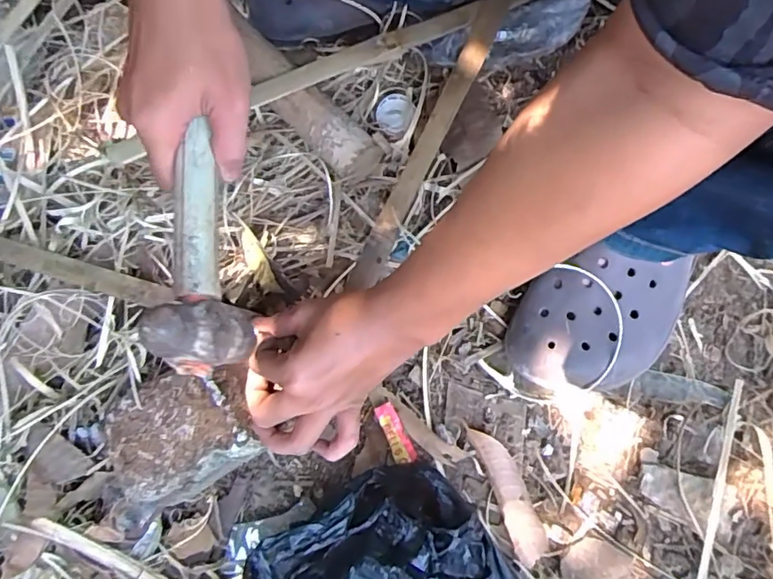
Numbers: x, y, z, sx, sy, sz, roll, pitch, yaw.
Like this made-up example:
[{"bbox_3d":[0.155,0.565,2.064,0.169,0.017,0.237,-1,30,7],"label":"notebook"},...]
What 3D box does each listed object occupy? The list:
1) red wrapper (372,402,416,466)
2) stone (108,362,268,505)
[{"bbox_3d":[0.007,0.117,0.433,0.016,0.006,0.050,-25,75,-1],"label":"red wrapper"},{"bbox_3d":[-0.153,0.109,0.412,0.104,0.051,0.090,-21,75,0],"label":"stone"}]

